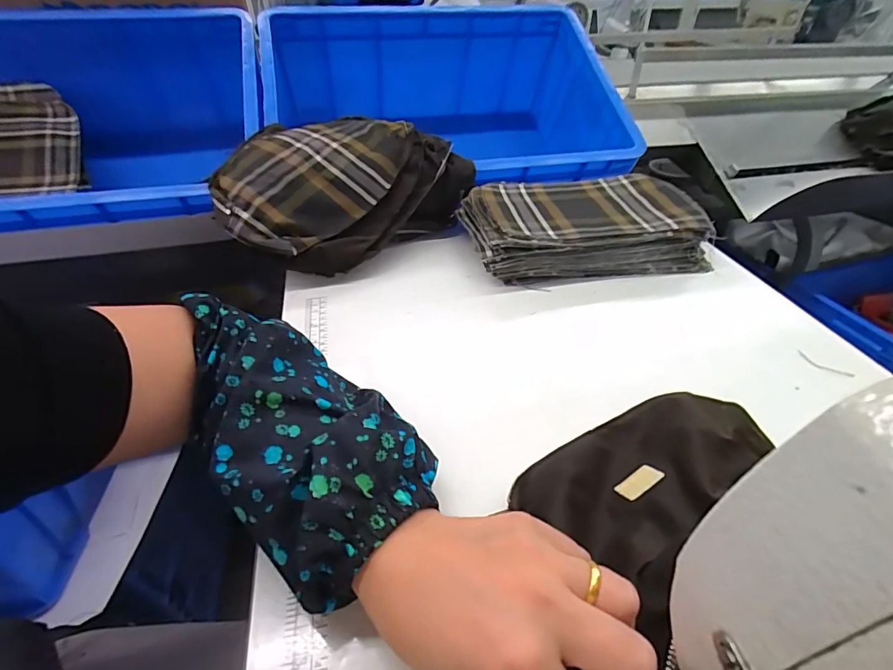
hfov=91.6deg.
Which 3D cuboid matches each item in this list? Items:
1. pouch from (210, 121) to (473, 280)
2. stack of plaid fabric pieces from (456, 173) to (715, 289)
[{"bbox_3d":[-0.127,-0.177,0.540,0.291,0.119,0.184,-31,49,-31],"label":"pouch"},{"bbox_3d":[0.164,-0.140,0.554,0.282,0.058,0.168,-4,40,-4],"label":"stack of plaid fabric pieces"}]

